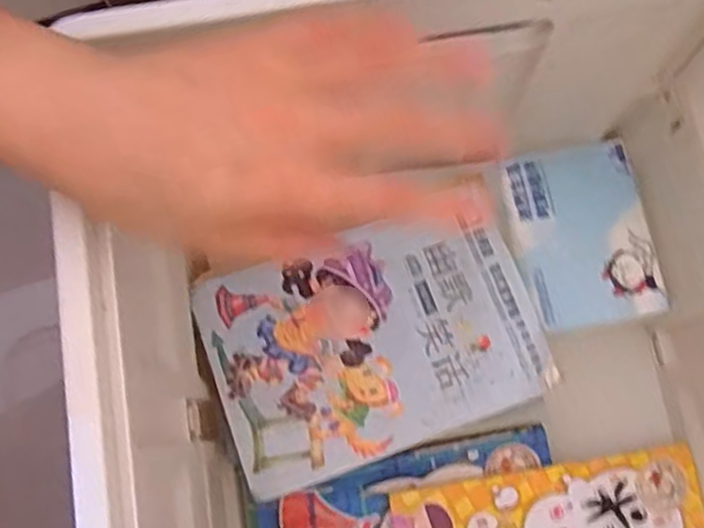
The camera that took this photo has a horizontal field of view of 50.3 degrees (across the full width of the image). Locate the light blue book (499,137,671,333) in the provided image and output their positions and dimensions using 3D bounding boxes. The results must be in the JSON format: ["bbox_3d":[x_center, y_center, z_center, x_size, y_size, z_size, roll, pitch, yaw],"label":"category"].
[{"bbox_3d":[0.159,-0.020,0.520,0.091,0.009,0.124,-10,78,-2],"label":"light blue book"}]

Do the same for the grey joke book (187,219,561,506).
[{"bbox_3d":[0.013,0.051,0.477,0.202,0.015,0.136,-18,78,-4],"label":"grey joke book"}]

